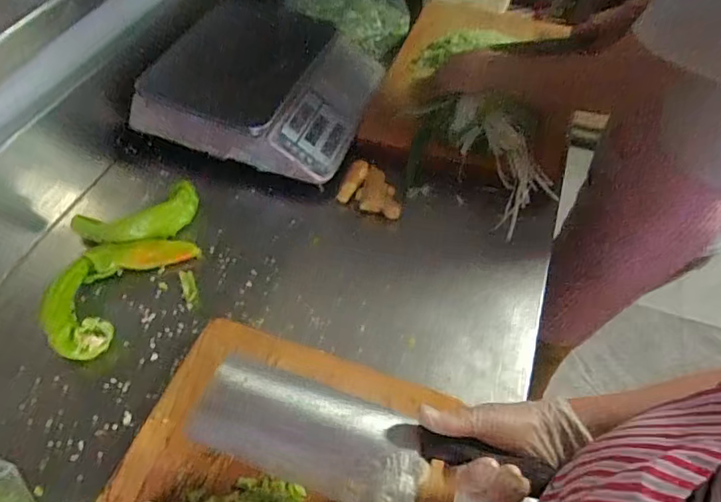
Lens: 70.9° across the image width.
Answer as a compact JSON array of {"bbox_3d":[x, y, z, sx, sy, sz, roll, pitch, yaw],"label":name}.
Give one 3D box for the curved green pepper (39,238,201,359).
[{"bbox_3d":[-0.332,0.044,0.679,0.119,0.045,0.213,25,56,16],"label":"curved green pepper"}]

